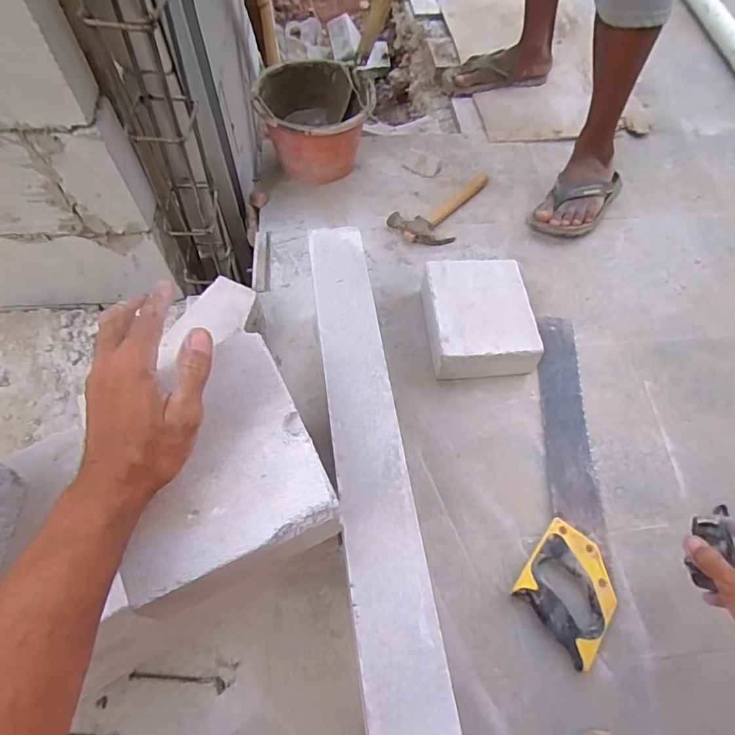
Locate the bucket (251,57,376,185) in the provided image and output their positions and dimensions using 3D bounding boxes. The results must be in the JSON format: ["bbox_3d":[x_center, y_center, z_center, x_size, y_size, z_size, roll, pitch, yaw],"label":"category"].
[{"bbox_3d":[-0.106,-0.479,0.996,0.221,0.152,0.219,1,65,-2],"label":"bucket"}]

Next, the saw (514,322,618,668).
[{"bbox_3d":[0.285,0.127,0.729,0.111,0.036,0.522,10,65,2],"label":"saw"}]

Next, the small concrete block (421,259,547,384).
[{"bbox_3d":[0.183,-0.081,0.822,0.169,0.080,0.213,-7,65,-6],"label":"small concrete block"}]

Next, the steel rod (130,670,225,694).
[{"bbox_3d":[-0.220,0.362,0.574,0.109,0.004,0.014,5,65,0],"label":"steel rod"}]

